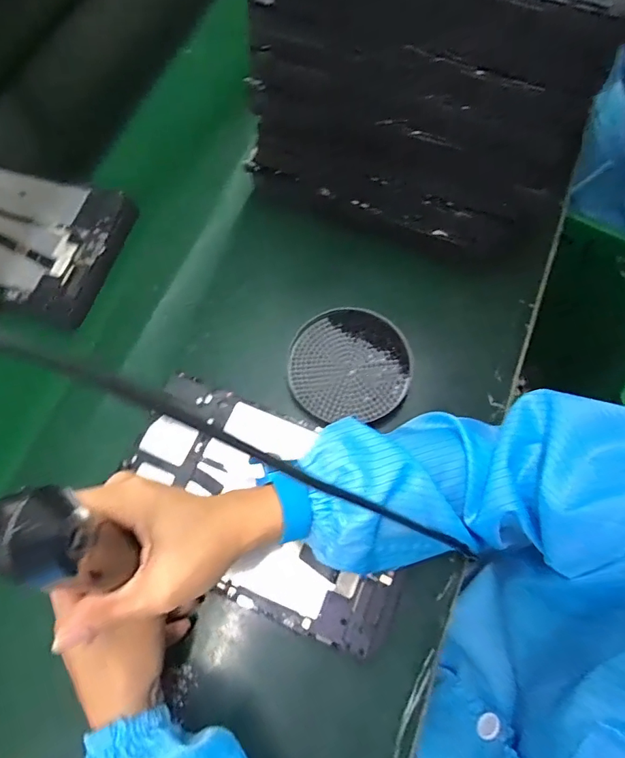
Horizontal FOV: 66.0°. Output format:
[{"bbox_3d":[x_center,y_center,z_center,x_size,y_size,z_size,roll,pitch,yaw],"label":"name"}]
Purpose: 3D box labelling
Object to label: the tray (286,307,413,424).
[{"bbox_3d":[0.034,-0.014,0.446,0.110,0.019,0.100,-1,68,2],"label":"tray"}]

